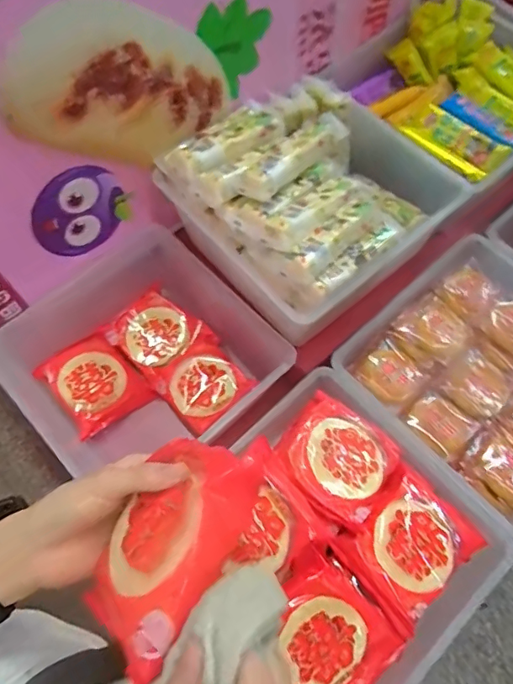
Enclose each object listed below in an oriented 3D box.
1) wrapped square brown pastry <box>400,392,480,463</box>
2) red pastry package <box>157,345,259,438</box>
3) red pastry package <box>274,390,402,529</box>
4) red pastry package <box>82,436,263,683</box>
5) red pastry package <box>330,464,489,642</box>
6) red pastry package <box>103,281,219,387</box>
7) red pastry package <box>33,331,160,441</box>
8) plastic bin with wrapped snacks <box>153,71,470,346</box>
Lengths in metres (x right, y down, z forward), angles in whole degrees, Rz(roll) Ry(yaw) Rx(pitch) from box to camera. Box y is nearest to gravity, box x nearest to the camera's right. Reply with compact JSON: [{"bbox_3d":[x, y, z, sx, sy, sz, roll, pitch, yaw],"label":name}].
[{"bbox_3d":[0.230,0.106,0.621,0.073,0.028,0.078,-37,72,-17],"label":"wrapped square brown pastry"},{"bbox_3d":[-0.080,0.062,0.727,0.111,0.031,0.109,-40,72,-17],"label":"red pastry package"},{"bbox_3d":[0.094,0.131,0.560,0.124,0.038,0.113,35,69,14],"label":"red pastry package"},{"bbox_3d":[-0.059,0.125,0.311,0.094,0.028,0.125,5,59,46],"label":"red pastry package"},{"bbox_3d":[0.167,0.224,0.539,0.133,0.021,0.110,-37,72,-16],"label":"red pastry package"},{"bbox_3d":[-0.150,-0.011,0.770,0.124,0.038,0.130,-40,73,-17],"label":"red pastry package"},{"bbox_3d":[-0.239,0.058,0.730,0.115,0.035,0.137,-37,71,-16],"label":"red pastry package"},{"bbox_3d":[0.078,-0.196,0.642,0.299,0.159,0.279,-40,72,-15],"label":"plastic bin with wrapped snacks"}]

